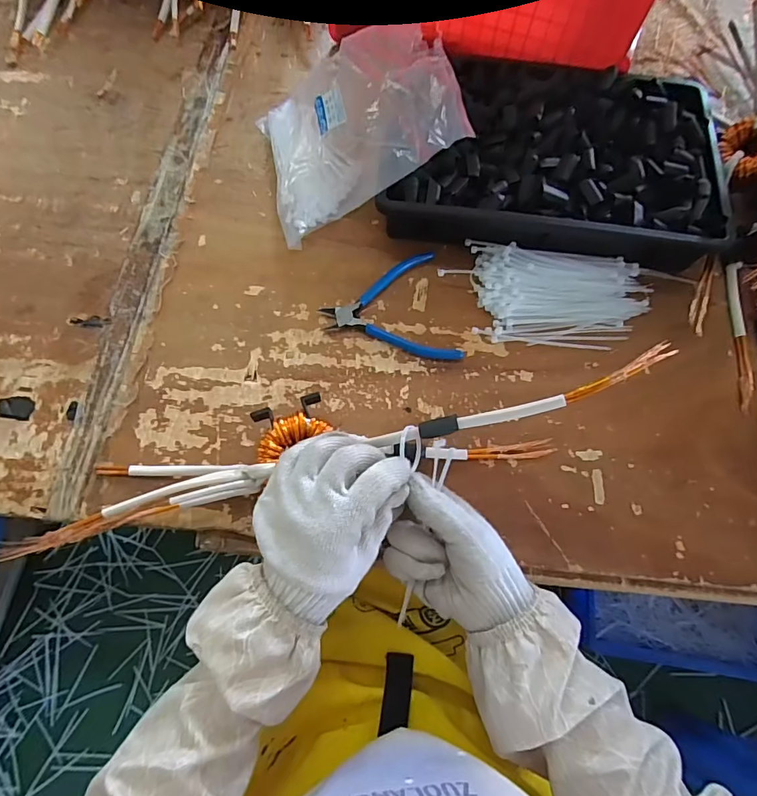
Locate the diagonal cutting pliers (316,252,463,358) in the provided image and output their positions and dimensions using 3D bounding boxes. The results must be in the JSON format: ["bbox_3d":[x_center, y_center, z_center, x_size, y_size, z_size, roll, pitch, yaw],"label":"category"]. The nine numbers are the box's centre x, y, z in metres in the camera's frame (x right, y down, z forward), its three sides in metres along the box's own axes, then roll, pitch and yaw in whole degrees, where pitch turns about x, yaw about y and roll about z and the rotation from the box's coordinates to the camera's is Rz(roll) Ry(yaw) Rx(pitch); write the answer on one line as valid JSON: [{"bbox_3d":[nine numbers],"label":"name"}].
[{"bbox_3d":[0.010,-0.089,0.477,0.129,0.010,0.128,-13,70,-7],"label":"diagonal cutting pliers"}]

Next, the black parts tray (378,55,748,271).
[{"bbox_3d":[0.197,-0.269,0.519,0.350,0.069,0.224,7,69,0],"label":"black parts tray"}]

